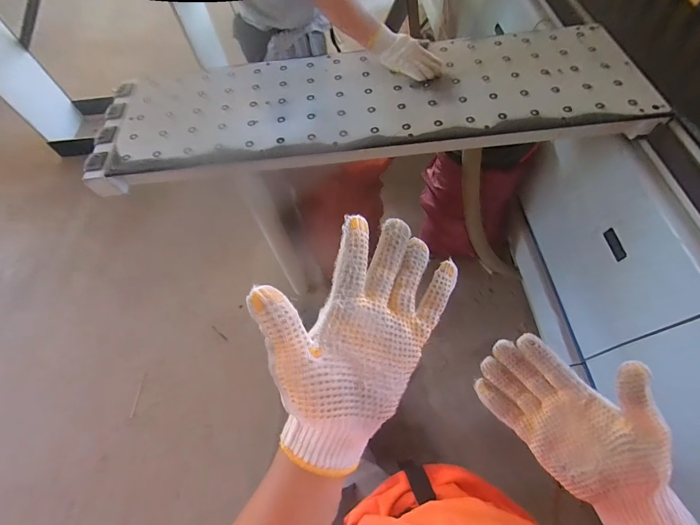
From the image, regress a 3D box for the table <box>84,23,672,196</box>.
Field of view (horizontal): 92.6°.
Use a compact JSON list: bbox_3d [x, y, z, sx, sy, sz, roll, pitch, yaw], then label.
[{"bbox_3d":[0.037,-0.448,0.900,1.432,0.064,0.430,-8,59,2],"label":"table"}]

